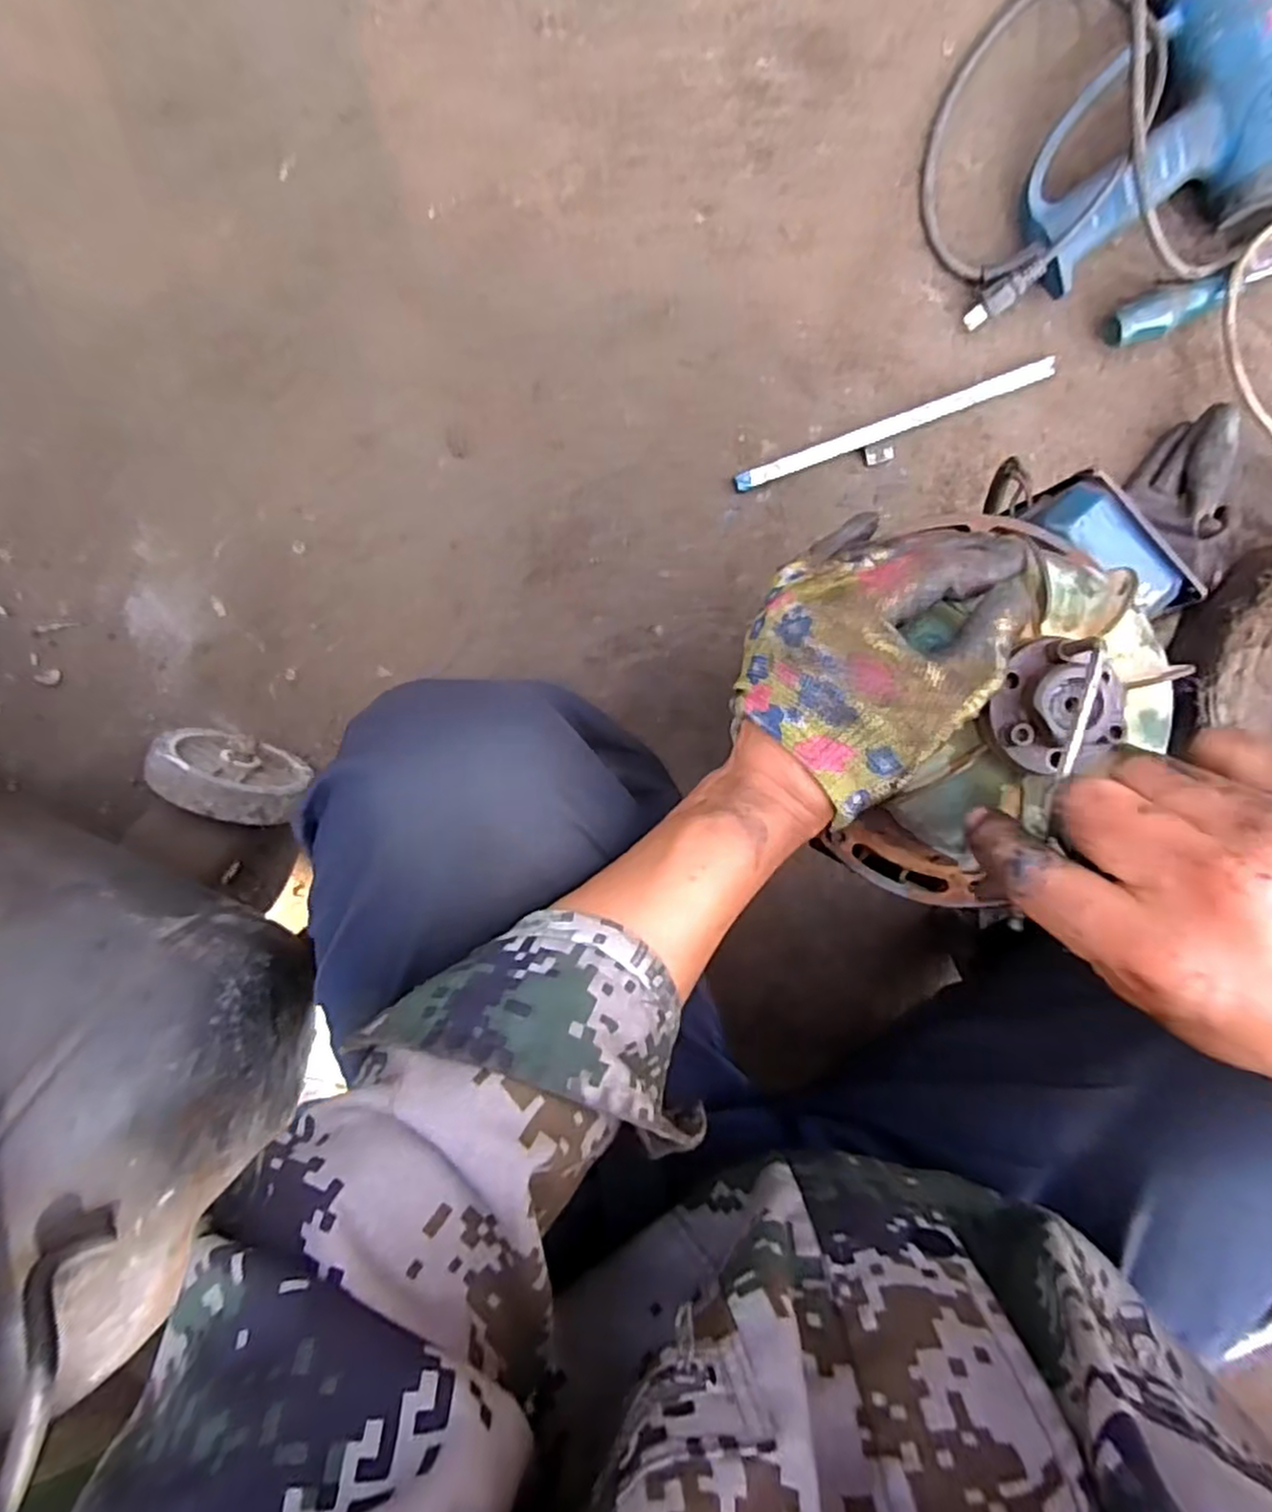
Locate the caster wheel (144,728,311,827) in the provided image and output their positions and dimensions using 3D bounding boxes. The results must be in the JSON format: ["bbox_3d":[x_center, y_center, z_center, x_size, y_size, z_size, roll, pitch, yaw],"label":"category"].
[{"bbox_3d":[-0.320,0.011,0.583,0.114,0.113,0.042,23,101,-4],"label":"caster wheel"}]

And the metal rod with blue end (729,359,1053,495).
[{"bbox_3d":[0.198,-0.260,0.569,0.248,0.015,0.016,-19,97,6],"label":"metal rod with blue end"}]

